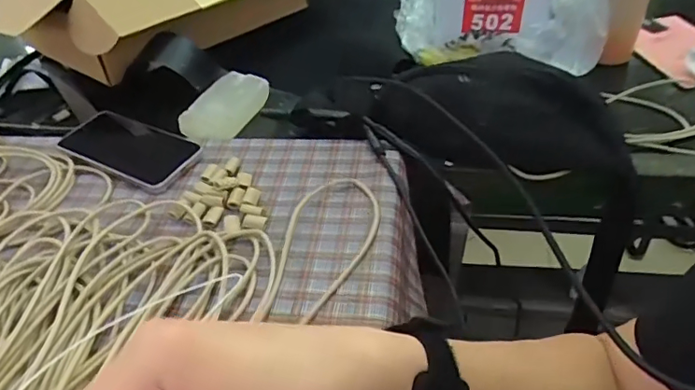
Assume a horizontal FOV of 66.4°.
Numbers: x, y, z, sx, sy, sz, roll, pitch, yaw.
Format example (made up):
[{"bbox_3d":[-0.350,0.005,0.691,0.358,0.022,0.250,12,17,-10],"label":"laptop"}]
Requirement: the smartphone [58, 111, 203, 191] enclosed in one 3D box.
[{"bbox_3d":[-0.227,-0.051,0.555,0.153,0.015,0.076,20,45,22],"label":"smartphone"}]

